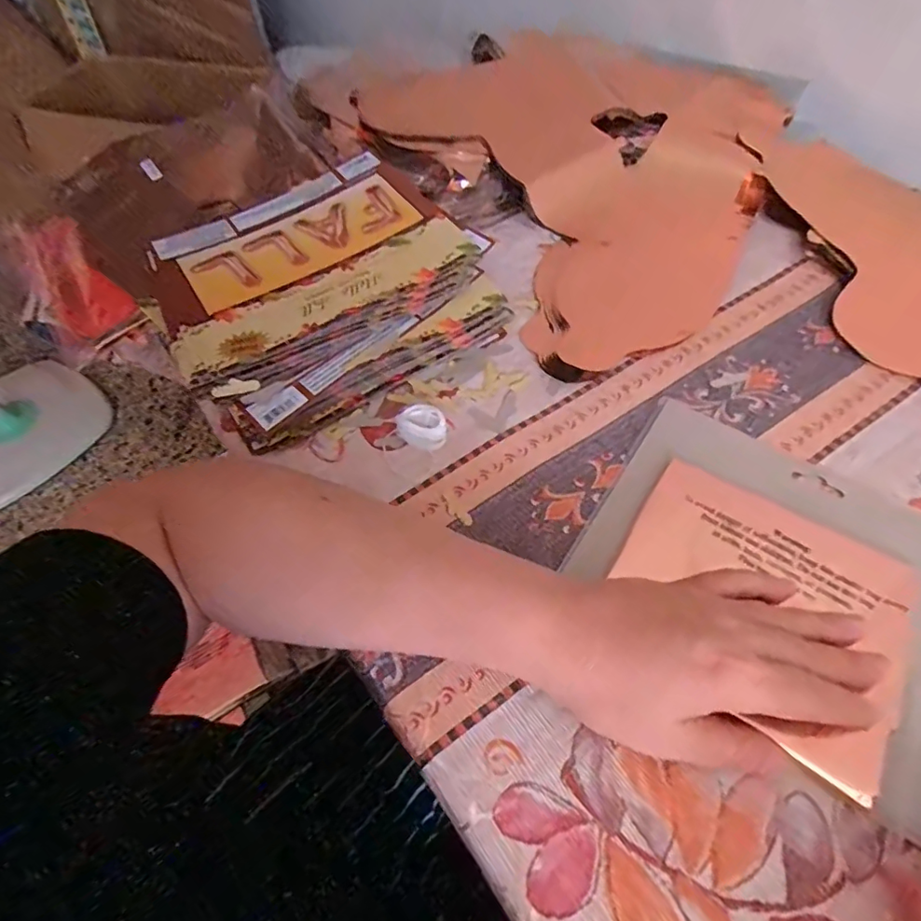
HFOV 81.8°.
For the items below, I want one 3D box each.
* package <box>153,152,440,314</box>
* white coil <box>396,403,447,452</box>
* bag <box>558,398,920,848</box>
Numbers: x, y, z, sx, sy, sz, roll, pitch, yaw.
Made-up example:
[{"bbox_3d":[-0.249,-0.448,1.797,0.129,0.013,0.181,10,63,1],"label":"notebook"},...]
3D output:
[{"bbox_3d":[-0.113,-0.179,0.406,0.200,0.013,0.116,-35,61,-16],"label":"package"},{"bbox_3d":[-0.025,-0.021,0.343,0.030,0.010,0.032,-2,58,3],"label":"white coil"},{"bbox_3d":[0.171,0.062,0.283,0.196,0.007,0.161,30,65,21],"label":"bag"}]

